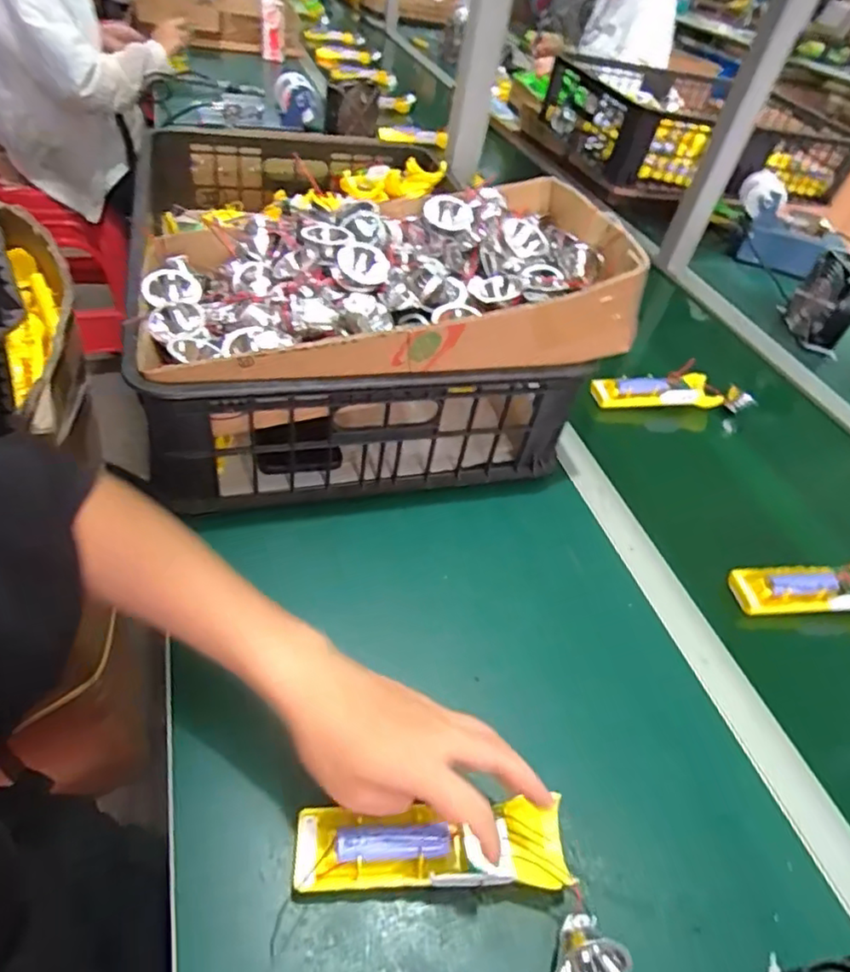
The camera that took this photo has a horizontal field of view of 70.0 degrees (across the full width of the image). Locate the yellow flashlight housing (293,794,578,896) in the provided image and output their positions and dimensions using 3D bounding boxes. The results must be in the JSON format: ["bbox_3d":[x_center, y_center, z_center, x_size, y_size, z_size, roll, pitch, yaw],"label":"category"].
[{"bbox_3d":[0.005,0.213,0.362,0.161,0.023,0.043,2,46,-4],"label":"yellow flashlight housing"}]

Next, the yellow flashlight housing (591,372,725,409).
[{"bbox_3d":[0.299,-0.123,0.786,0.168,0.030,0.046,-3,47,-15],"label":"yellow flashlight housing"}]

